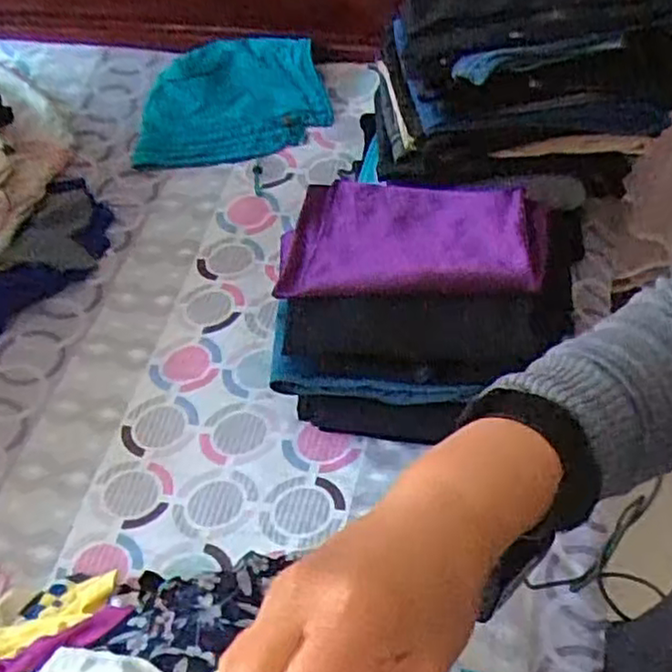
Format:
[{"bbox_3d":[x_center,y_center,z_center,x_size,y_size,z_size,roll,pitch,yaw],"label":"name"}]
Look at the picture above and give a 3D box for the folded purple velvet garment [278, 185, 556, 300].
[{"bbox_3d":[0.083,-0.116,0.829,0.303,0.071,0.155,6,57,9],"label":"folded purple velvet garment"}]

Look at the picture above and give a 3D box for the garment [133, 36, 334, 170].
[{"bbox_3d":[-0.200,-0.457,1.370,0.368,0.057,0.331,-5,56,2],"label":"garment"}]

